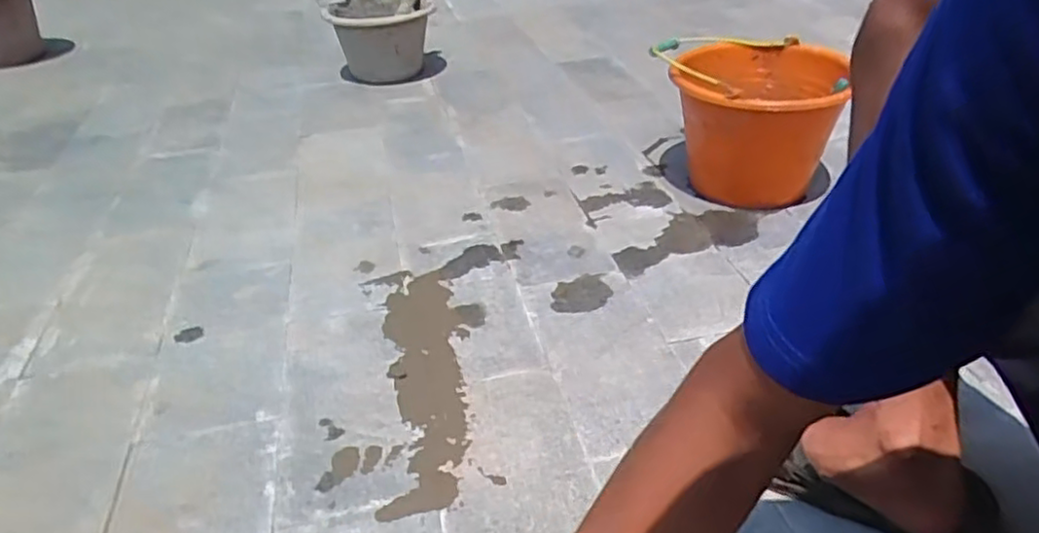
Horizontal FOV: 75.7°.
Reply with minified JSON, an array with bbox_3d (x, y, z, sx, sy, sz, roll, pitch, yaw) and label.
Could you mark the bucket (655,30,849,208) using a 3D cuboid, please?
[{"bbox_3d":[0.355,-0.229,1.084,0.261,0.208,0.302,16,35,14],"label":"bucket"}]

